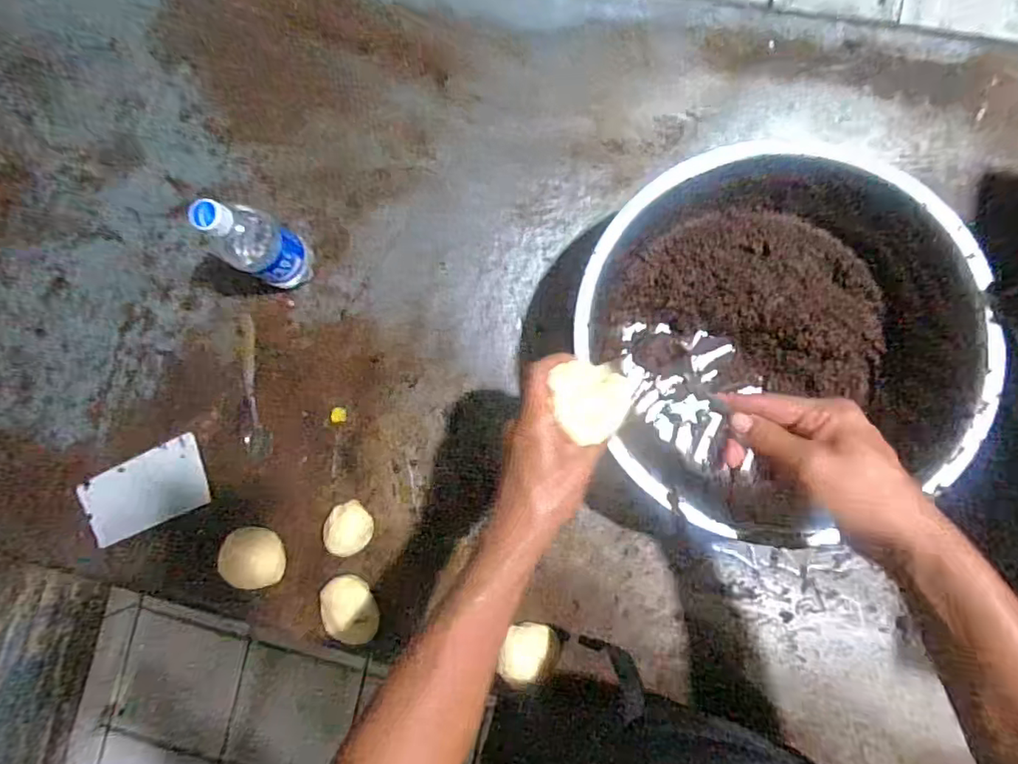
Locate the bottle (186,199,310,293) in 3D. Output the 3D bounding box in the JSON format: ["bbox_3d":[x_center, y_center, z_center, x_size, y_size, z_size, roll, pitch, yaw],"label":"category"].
[{"bbox_3d":[-0.260,-0.142,0.577,0.057,0.165,0.064,29,88,6],"label":"bottle"}]

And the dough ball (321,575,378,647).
[{"bbox_3d":[-0.176,0.251,0.622,0.057,0.022,0.074,-28,84,2],"label":"dough ball"}]

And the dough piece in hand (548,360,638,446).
[{"bbox_3d":[0.061,0.015,0.466,0.058,0.038,0.087,46,53,-5],"label":"dough piece in hand"}]

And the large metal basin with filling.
[{"bbox_3d":[0.242,-0.039,0.555,0.341,0.128,0.349,-7,85,4],"label":"large metal basin with filling"}]

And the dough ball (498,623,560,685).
[{"bbox_3d":[0.019,0.283,0.594,0.054,0.036,0.061,6,86,5],"label":"dough ball"}]

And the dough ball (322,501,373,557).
[{"bbox_3d":[-0.176,0.162,0.624,0.050,0.035,0.053,0,86,4],"label":"dough ball"}]

